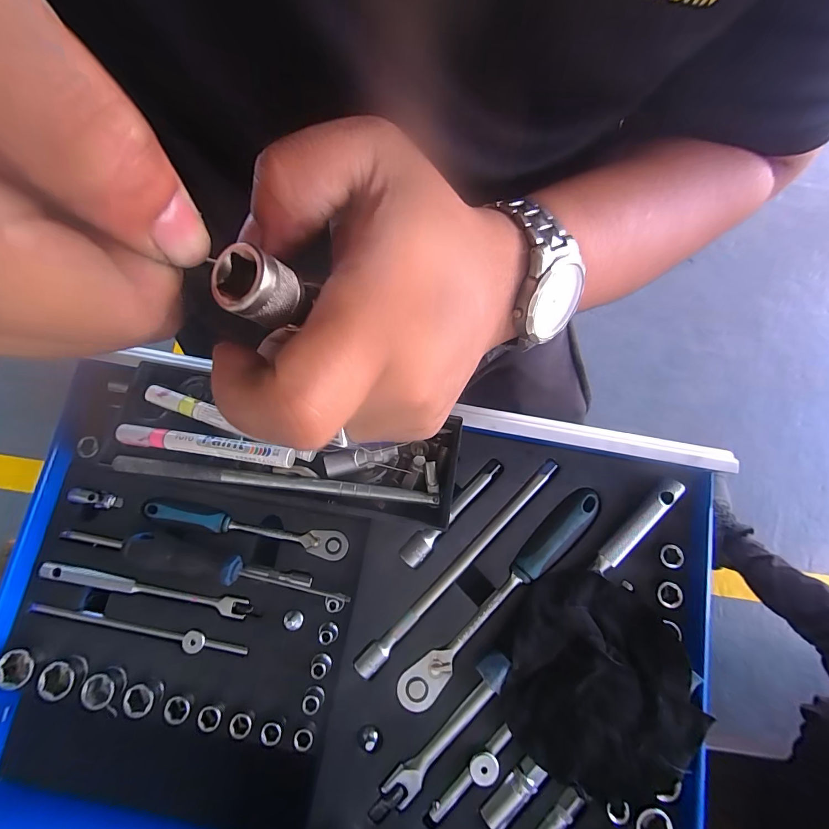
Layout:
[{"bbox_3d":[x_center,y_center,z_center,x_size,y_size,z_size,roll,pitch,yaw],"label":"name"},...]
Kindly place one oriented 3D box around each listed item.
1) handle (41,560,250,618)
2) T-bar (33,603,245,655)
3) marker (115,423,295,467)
[{"bbox_3d":[-0.238,0.154,0.331,0.180,0.017,0.016,10,78,5],"label":"handle"},{"bbox_3d":[-0.239,0.188,0.326,0.191,0.014,0.017,8,78,5],"label":"T-bar"},{"bbox_3d":[-0.163,0.023,0.291,0.140,0.012,0.017,8,78,5],"label":"marker"}]

